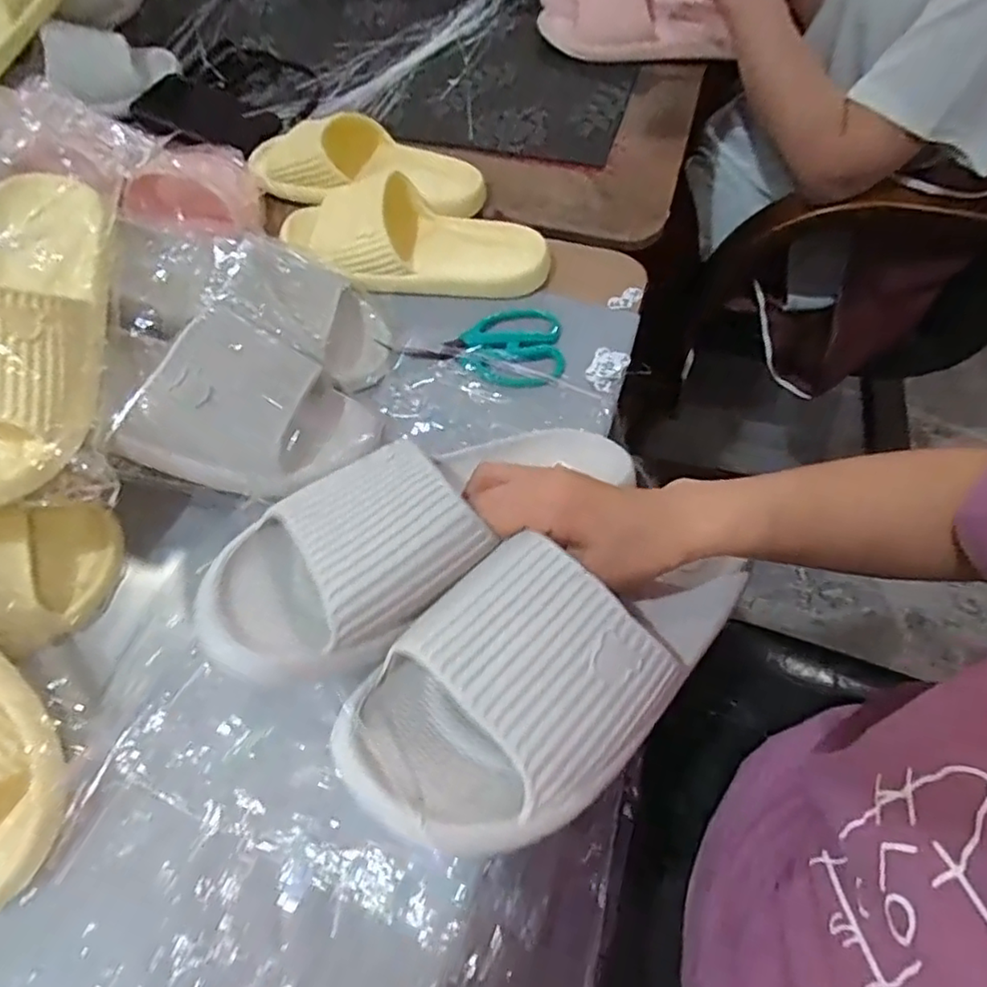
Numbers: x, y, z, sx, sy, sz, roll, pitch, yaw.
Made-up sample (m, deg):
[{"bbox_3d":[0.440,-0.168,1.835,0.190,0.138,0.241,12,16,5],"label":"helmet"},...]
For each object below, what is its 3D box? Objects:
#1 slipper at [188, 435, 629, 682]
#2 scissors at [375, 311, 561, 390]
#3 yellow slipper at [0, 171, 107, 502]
[{"bbox_3d":[-0.029,0.000,0.362,0.102,0.066,0.273,40,51,23],"label":"slipper"},{"bbox_3d":[-0.014,-0.126,0.534,0.143,0.006,0.084,2,59,4],"label":"scissors"},{"bbox_3d":[-0.300,-0.116,0.393,0.090,0.063,0.263,-9,59,-3],"label":"yellow slipper"}]

